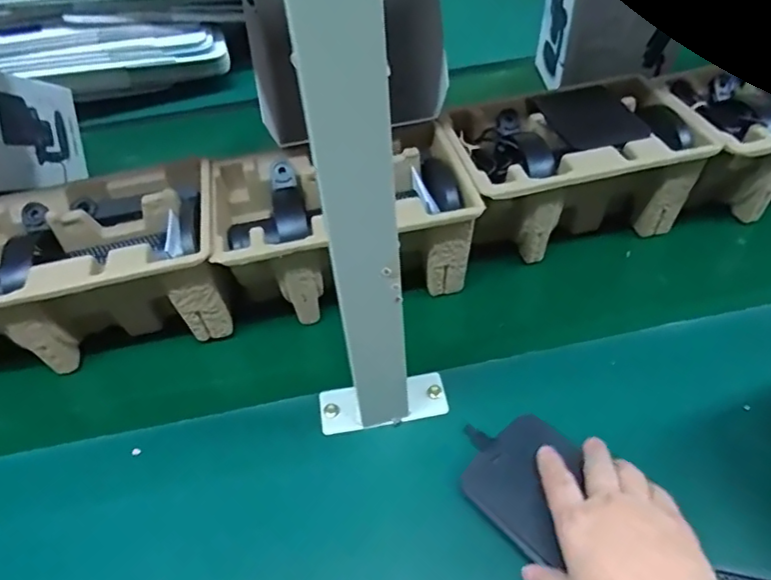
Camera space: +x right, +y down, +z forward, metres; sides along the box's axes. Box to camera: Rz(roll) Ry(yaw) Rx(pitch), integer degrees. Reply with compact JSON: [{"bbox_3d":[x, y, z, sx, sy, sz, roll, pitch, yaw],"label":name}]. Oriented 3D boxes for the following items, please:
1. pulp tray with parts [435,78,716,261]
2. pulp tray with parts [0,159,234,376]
[{"bbox_3d":[0.171,-0.114,0.569,0.233,0.101,0.141,-13,46,-10],"label":"pulp tray with parts"},{"bbox_3d":[-0.256,-0.014,0.507,0.224,0.110,0.143,-12,46,-9],"label":"pulp tray with parts"}]

